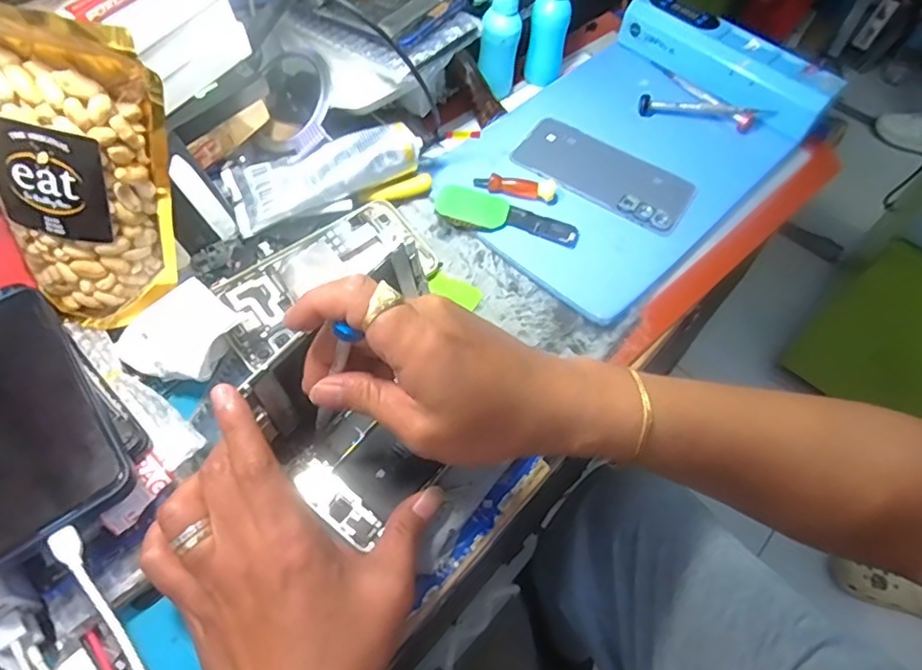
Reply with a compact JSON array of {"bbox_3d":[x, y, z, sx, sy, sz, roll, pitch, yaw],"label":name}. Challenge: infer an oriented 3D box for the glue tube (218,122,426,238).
[{"bbox_3d":[-0.103,-0.126,0.449,0.147,0.035,0.051,-17,59,-14],"label":"glue tube"}]

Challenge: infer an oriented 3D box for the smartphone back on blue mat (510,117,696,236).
[{"bbox_3d":[0.125,-0.144,0.513,0.149,0.006,0.078,27,60,14],"label":"smartphone back on blue mat"}]

